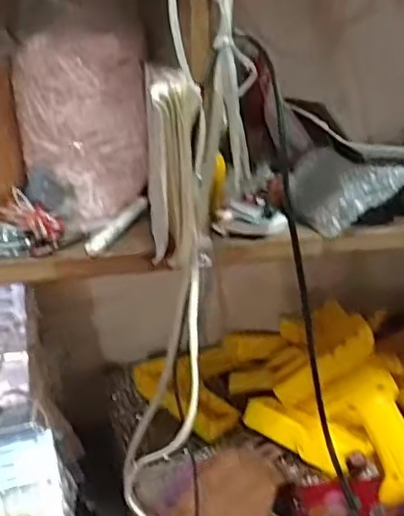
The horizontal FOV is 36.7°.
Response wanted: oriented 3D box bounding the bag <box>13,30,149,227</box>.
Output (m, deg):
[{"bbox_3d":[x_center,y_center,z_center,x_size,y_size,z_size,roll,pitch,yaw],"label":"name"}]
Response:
[{"bbox_3d":[-0.099,-0.114,0.526,0.082,0.147,0.083,12,21,34],"label":"bag"}]

